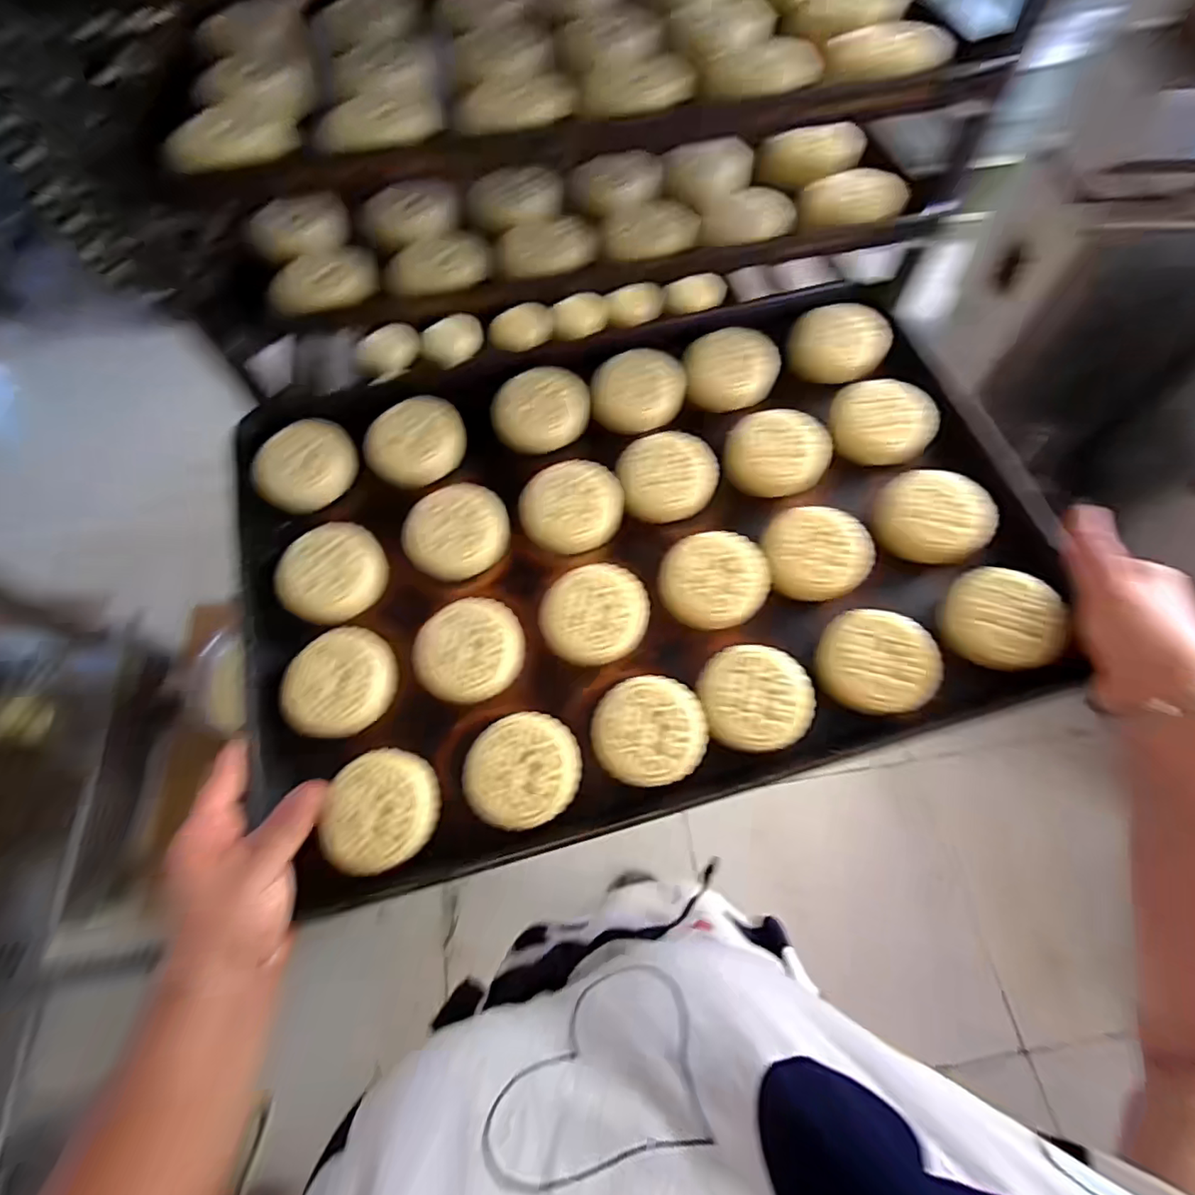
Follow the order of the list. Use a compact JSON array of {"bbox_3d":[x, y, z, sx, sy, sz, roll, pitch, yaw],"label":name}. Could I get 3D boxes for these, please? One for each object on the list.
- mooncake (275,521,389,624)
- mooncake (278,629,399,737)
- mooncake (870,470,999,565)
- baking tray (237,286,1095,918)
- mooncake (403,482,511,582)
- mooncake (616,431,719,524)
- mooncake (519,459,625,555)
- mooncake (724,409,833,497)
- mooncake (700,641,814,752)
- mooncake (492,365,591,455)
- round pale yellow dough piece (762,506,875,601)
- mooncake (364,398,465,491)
[{"bbox_3d":[-0.203,-0.021,0.429,0.071,0.022,0.075,1,57,-2],"label":"mooncake"},{"bbox_3d":[-0.184,0.060,0.402,0.071,0.027,0.077,1,57,-2],"label":"mooncake"},{"bbox_3d":[0.260,-0.063,0.436,0.079,0.027,0.077,32,61,16],"label":"mooncake"},{"bbox_3d":[0.027,-0.043,0.450,0.590,0.058,0.394,-15,70,-4],"label":"baking tray"},{"bbox_3d":[-0.112,-0.052,0.444,0.077,0.023,0.073,4,74,-14],"label":"mooncake"},{"bbox_3d":[0.057,-0.100,0.460,0.077,0.030,0.069,-13,59,-11],"label":"mooncake"},{"bbox_3d":[-0.021,-0.072,0.455,0.079,0.032,0.074,-23,73,-8],"label":"mooncake"},{"bbox_3d":[0.149,-0.122,0.467,0.080,0.032,0.080,1,57,-2],"label":"mooncake"},{"bbox_3d":[0.108,0.068,0.382,0.074,0.020,0.067,8,57,3],"label":"mooncake"},{"bbox_3d":[-0.047,-0.164,0.487,0.081,0.030,0.081,1,57,-2],"label":"mooncake"},{"bbox_3d":[0.165,-0.035,0.425,0.076,0.021,0.072,1,57,-2],"label":"round pale yellow dough piece"},{"bbox_3d":[-0.155,-0.134,0.476,0.071,0.023,0.082,45,76,5],"label":"mooncake"}]

